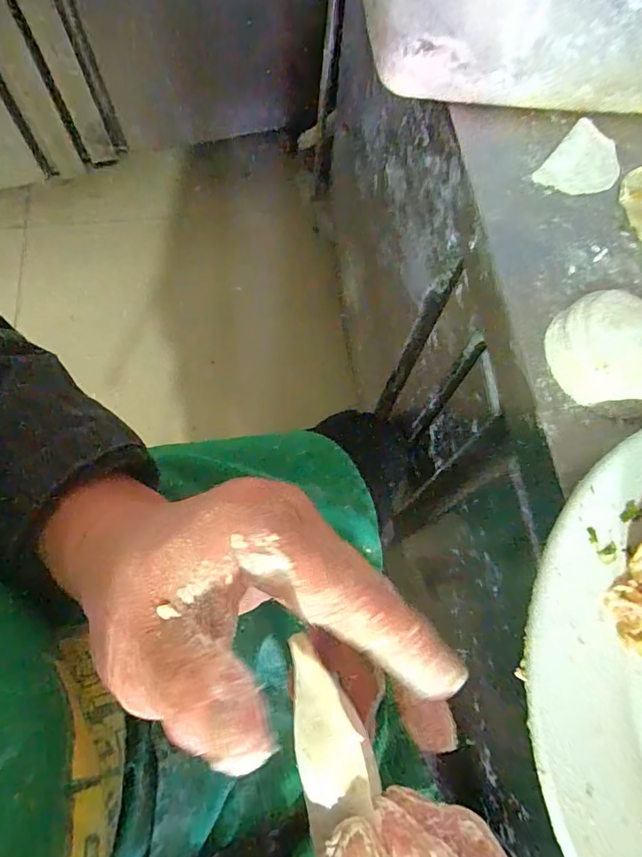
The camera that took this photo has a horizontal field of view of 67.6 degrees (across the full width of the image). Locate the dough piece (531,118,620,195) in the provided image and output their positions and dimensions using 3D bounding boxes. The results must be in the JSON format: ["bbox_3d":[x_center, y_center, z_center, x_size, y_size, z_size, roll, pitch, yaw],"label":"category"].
[{"bbox_3d":[0.192,-0.192,0.349,0.047,0.007,0.069,37,73,11],"label":"dough piece"}]

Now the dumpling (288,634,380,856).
[{"bbox_3d":[0.002,0.090,0.144,0.022,0.018,0.052,-13,71,-7],"label":"dumpling"}]

